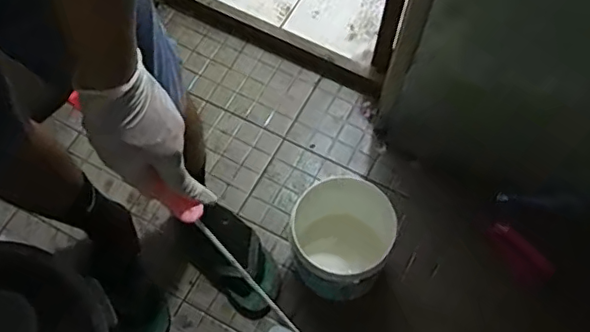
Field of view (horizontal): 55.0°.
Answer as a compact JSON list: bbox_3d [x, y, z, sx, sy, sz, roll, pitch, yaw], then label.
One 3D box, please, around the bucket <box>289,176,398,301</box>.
[{"bbox_3d":[0.084,0.137,1.028,0.165,0.176,0.185,-12,67,-6],"label":"bucket"}]

